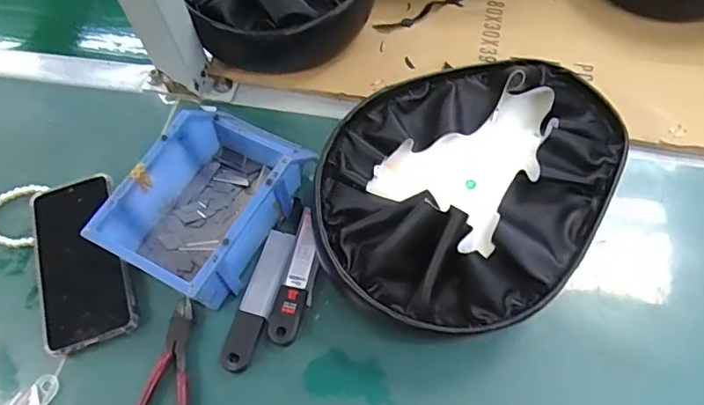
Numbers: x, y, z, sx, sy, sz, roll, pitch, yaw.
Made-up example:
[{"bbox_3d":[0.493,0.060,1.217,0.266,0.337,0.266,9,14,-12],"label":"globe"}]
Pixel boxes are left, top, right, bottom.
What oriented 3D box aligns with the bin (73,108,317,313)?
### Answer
[{"bbox_3d":[-0.127,-0.003,0.482,0.112,0.073,0.171,26,67,16],"label":"bin"}]

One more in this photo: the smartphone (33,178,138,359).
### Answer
[{"bbox_3d":[-0.253,0.053,0.493,0.079,0.016,0.164,-19,63,-6],"label":"smartphone"}]

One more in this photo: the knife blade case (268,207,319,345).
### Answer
[{"bbox_3d":[-0.048,0.066,0.476,0.026,0.014,0.120,11,64,9],"label":"knife blade case"}]

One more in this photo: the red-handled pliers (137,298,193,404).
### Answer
[{"bbox_3d":[-0.156,0.159,0.433,0.049,0.006,0.159,1,63,4],"label":"red-handled pliers"}]

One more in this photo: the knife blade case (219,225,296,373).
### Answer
[{"bbox_3d":[-0.081,0.084,0.467,0.027,0.009,0.127,14,64,10],"label":"knife blade case"}]

